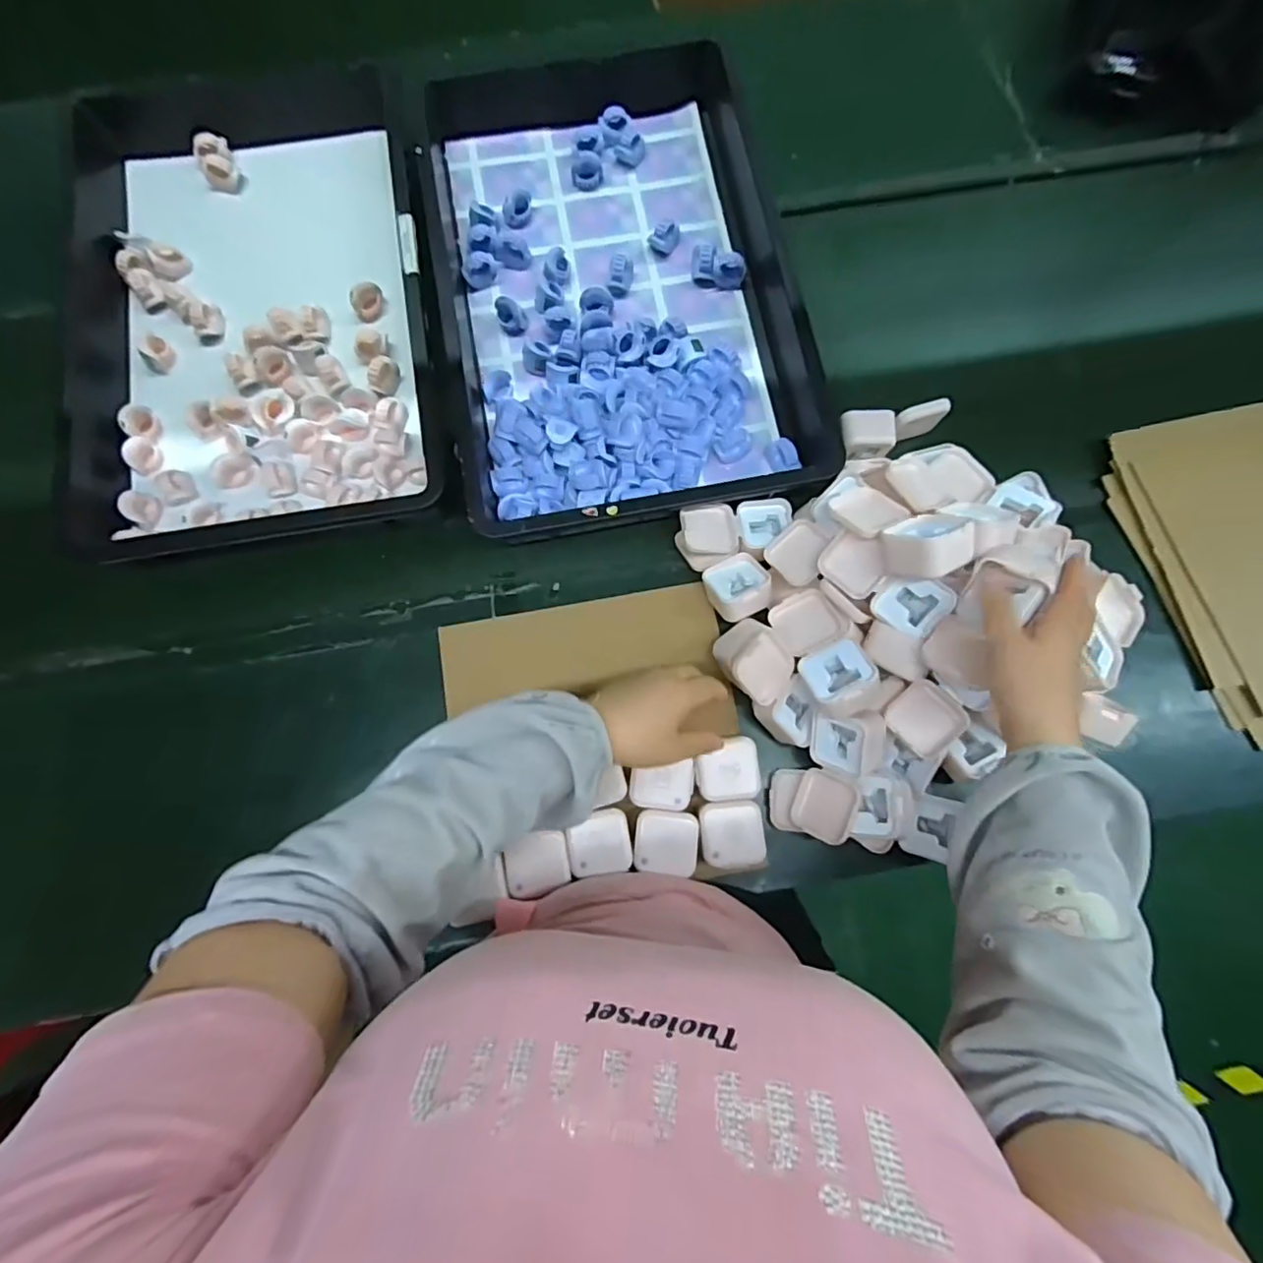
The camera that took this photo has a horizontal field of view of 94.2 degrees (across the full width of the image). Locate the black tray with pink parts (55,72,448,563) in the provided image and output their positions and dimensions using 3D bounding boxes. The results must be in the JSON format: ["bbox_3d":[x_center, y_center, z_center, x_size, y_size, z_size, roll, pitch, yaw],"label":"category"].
[{"bbox_3d":[-0.403,-0.366,0.640,0.367,0.068,0.564,-8,79,-2],"label":"black tray with pink parts"}]

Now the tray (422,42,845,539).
[{"bbox_3d":[-0.021,-0.392,0.643,0.360,0.073,0.576,-10,79,-2],"label":"tray"}]

